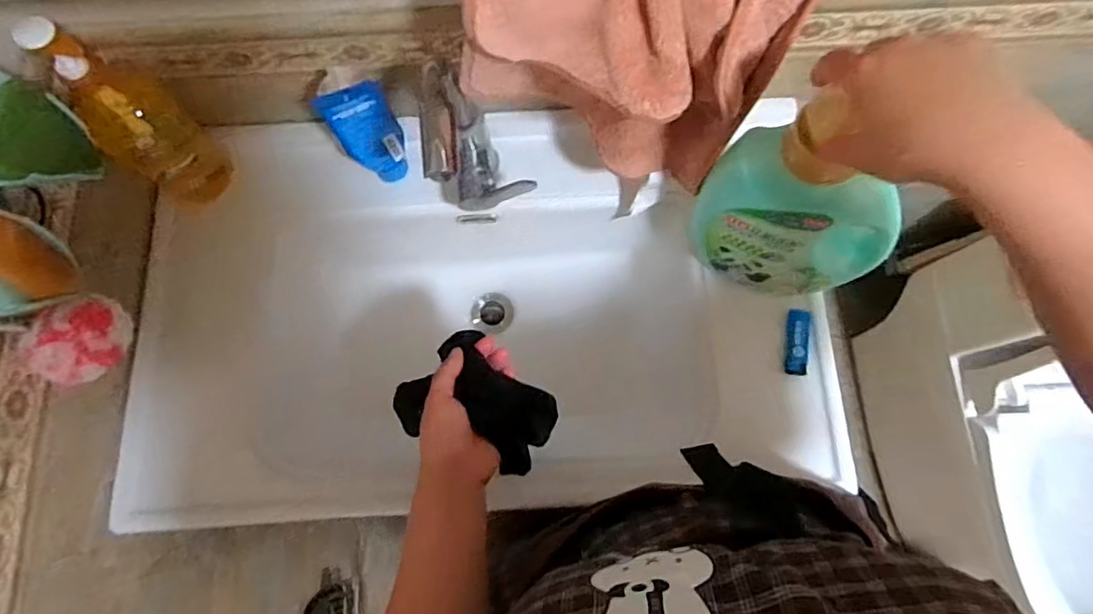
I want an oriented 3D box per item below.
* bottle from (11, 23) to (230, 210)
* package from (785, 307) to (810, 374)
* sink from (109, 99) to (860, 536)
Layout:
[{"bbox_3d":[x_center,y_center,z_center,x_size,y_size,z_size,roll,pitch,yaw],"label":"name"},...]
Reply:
[{"bbox_3d":[-0.421,-0.191,0.598,0.065,0.256,0.085,26,75,7],"label":"bottle"},{"bbox_3d":[0.279,0.038,0.643,0.022,0.017,0.072,7,74,2],"label":"package"},{"bbox_3d":[-0.089,0.011,0.730,0.758,0.152,0.432,-4,74,-1],"label":"sink"}]

